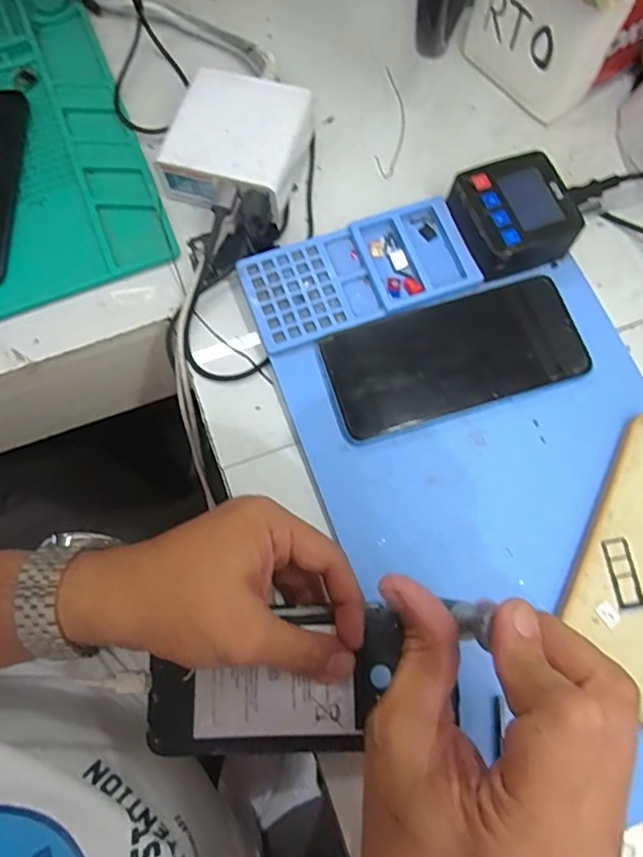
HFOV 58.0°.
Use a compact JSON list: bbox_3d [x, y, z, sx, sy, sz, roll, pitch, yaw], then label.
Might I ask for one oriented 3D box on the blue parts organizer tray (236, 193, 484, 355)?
[{"bbox_3d":[0.025,-0.102,0.388,0.150,0.013,0.071,-19,72,-7],"label":"blue parts organizer tray"}]

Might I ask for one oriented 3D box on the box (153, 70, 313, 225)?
[{"bbox_3d":[-0.060,-0.197,0.412,0.086,0.042,0.094,17,72,6],"label":"box"}]

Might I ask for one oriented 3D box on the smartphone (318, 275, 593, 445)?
[{"bbox_3d":[0.084,-0.046,0.371,0.161,0.011,0.074,-18,78,-3],"label":"smartphone"}]

